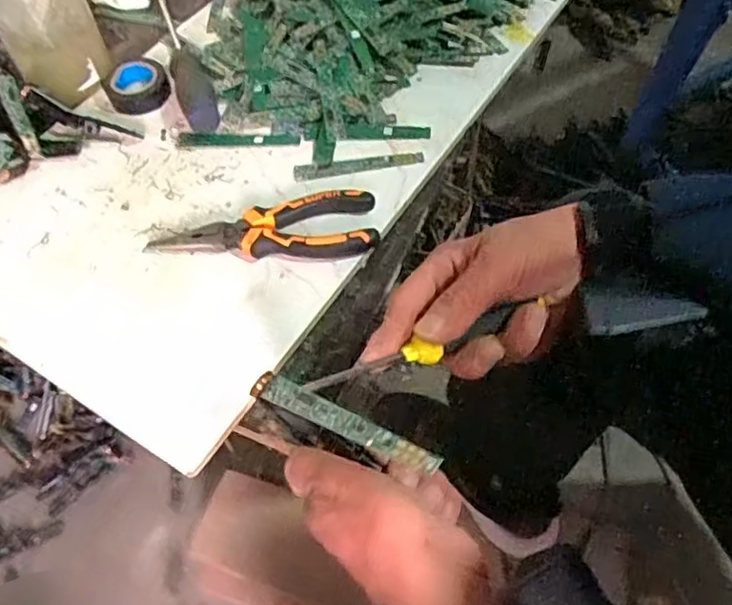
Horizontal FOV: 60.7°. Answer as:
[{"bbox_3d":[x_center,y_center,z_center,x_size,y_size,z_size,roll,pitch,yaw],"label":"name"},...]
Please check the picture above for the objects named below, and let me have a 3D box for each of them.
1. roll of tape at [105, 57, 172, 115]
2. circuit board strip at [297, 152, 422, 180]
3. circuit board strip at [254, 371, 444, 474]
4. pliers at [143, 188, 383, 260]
[{"bbox_3d":[-0.197,-0.189,0.544,0.052,0.025,0.052,-2,56,2],"label":"roll of tape"},{"bbox_3d":[-0.005,-0.106,0.486,0.100,0.008,0.015,-7,56,-1],"label":"circuit board strip"},{"bbox_3d":[-0.013,0.057,0.307,0.110,0.004,0.015,19,55,31],"label":"circuit board strip"},{"bbox_3d":[-0.074,-0.054,0.451,0.158,0.026,0.050,-4,56,1],"label":"pliers"}]

